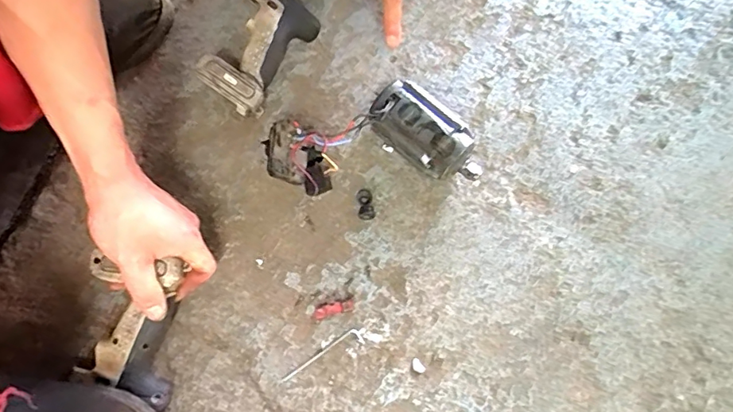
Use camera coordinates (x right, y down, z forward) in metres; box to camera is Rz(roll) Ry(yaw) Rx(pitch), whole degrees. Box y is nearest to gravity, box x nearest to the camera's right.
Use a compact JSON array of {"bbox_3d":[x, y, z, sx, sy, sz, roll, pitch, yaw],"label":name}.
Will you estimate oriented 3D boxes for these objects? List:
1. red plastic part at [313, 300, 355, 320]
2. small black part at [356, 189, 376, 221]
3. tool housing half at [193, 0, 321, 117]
[{"bbox_3d":[-0.034,0.106,0.508,0.042,0.004,0.013,-14,72,-7],"label":"red plastic part"},{"bbox_3d":[-0.001,-0.002,0.545,0.019,0.008,0.037,-4,71,-4],"label":"small black part"},{"bbox_3d":[-0.125,-0.186,0.573,0.086,0.055,0.164,25,72,6],"label":"tool housing half"}]

